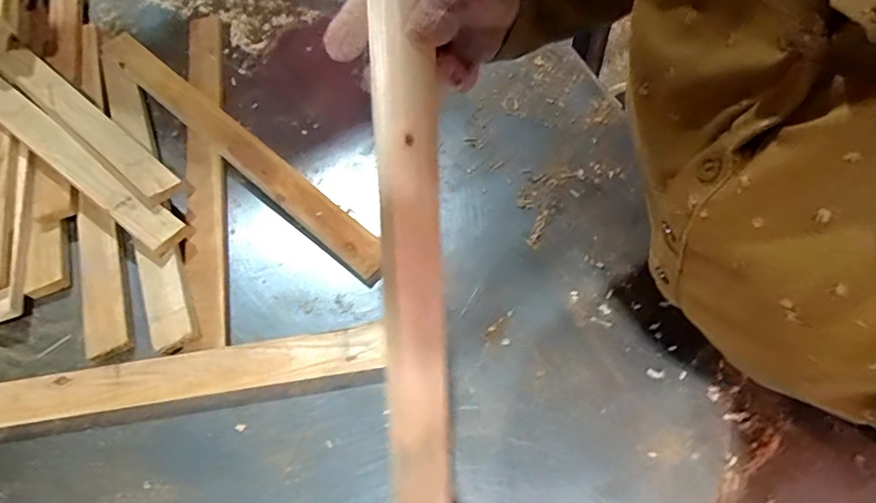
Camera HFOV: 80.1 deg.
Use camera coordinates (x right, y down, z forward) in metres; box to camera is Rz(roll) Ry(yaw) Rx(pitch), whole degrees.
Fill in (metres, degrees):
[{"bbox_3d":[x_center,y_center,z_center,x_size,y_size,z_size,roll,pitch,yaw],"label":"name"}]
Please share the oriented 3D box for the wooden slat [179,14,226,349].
[{"bbox_3d":[-0.283,-0.129,0.627,0.043,0.021,0.515,-13,59,-5],"label":"wooden slat"}]

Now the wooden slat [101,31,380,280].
[{"bbox_3d":[-0.265,-0.147,0.631,0.537,0.033,0.046,39,68,23],"label":"wooden slat"}]

